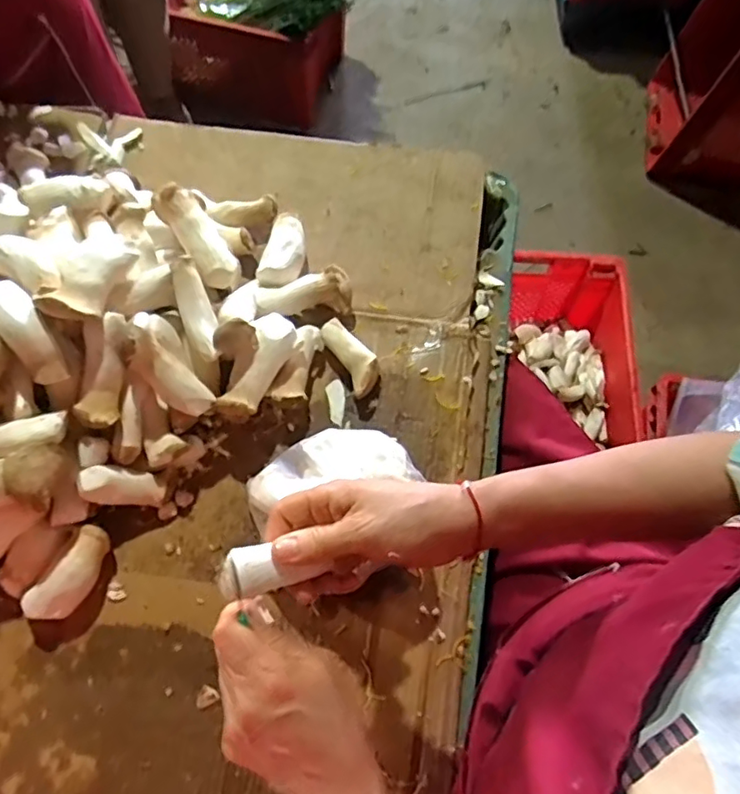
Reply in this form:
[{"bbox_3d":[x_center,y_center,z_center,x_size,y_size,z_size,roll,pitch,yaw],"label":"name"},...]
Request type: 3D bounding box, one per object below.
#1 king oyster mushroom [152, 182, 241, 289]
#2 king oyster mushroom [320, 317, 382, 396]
[{"bbox_3d":[-0.173,-0.166,0.597,0.045,0.033,0.110,-34,88,-12],"label":"king oyster mushroom"},{"bbox_3d":[-0.018,-0.044,0.628,0.036,0.033,0.092,-28,71,-10],"label":"king oyster mushroom"}]

